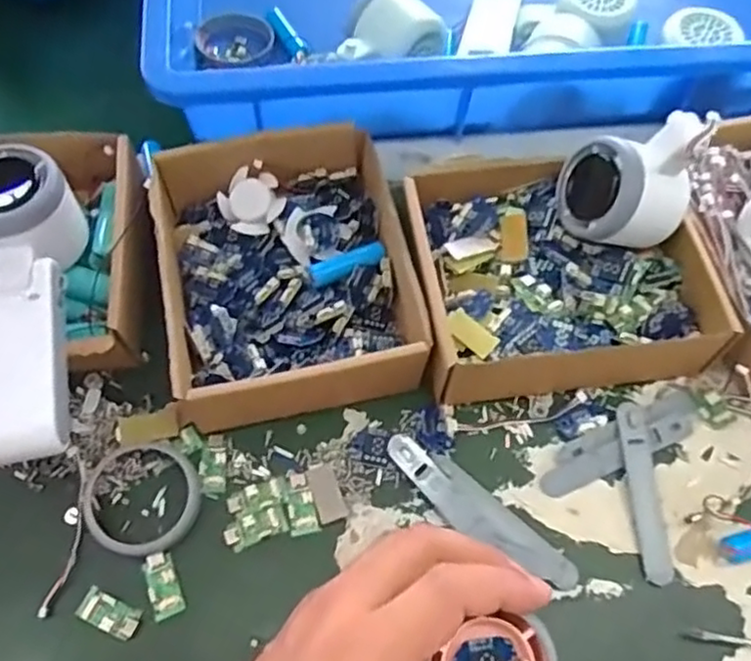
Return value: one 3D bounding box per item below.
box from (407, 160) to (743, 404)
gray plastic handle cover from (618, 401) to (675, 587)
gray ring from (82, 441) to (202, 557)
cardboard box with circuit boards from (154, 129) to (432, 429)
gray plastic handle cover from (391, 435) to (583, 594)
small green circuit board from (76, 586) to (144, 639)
[{"bbox_3d":[0.106,-0.038,0.404,0.163,0.053,0.144,-5,62,-5],"label":"box"},{"bbox_3d":[0.146,0.086,0.360,0.016,0.012,0.094,0,62,-2],"label":"gray plastic handle cover"},{"bbox_3d":[-0.124,0.088,0.352,0.058,0.012,0.058,1,62,-2],"label":"gray ring"},{"bbox_3d":[-0.053,-0.034,0.398,0.137,0.052,0.178,-9,63,-7],"label":"cardboard box with circuit boards"},{"bbox_3d":[0.054,0.098,0.356,0.115,0.007,0.025,39,67,17],"label":"gray plastic handle cover"},{"bbox_3d":[-0.132,0.140,0.329,0.030,0.004,0.015,22,63,9],"label":"small green circuit board"}]

